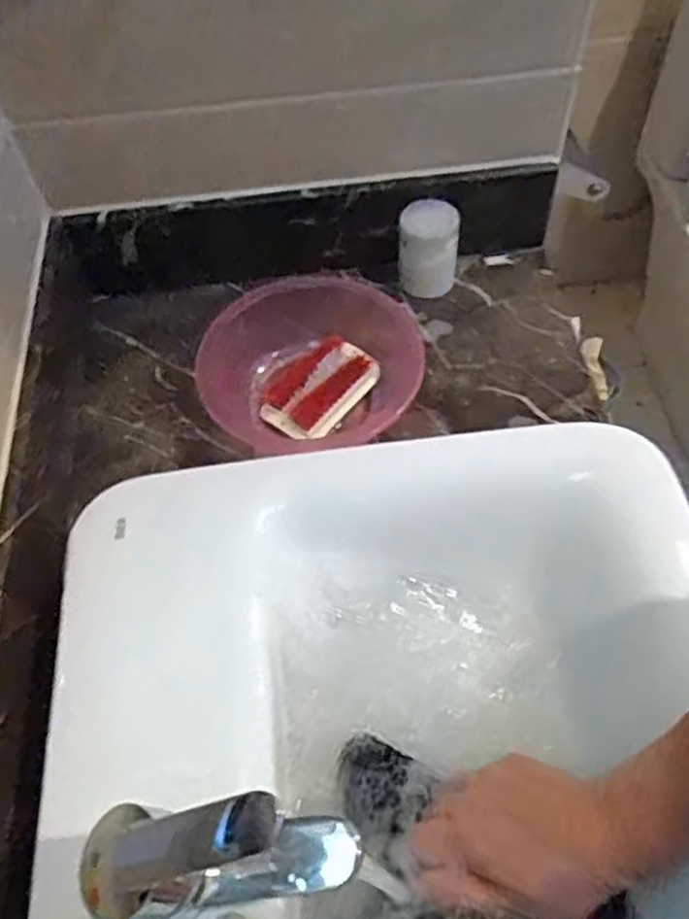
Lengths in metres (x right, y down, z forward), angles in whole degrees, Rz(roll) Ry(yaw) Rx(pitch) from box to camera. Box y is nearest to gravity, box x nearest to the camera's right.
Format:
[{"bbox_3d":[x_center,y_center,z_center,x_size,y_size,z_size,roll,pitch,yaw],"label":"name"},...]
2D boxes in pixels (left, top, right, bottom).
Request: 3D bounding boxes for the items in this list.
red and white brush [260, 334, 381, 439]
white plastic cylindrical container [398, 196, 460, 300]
[{"bbox_3d":[-0.024,-0.073,0.692,0.114,0.037,0.076,-39,64,-20],"label":"red and white brush"},{"bbox_3d":[0.088,-0.218,0.763,0.061,0.090,0.050,-1,57,2],"label":"white plastic cylindrical container"}]

